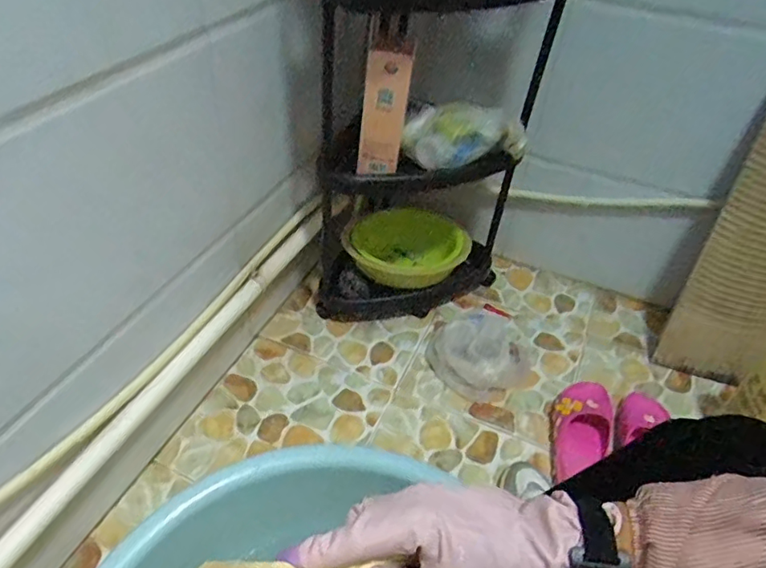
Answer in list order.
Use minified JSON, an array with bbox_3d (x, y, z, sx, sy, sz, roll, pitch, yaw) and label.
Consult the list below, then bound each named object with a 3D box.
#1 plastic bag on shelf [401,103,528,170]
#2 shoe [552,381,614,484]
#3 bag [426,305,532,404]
[{"bbox_3d":[0.135,-0.241,0.902,0.197,0.106,0.085,16,44,11],"label":"plastic bag on shelf"},{"bbox_3d":[0.340,0.249,0.949,0.099,0.062,0.204,18,44,13],"label":"shoe"},{"bbox_3d":[0.194,0.109,1.045,0.198,0.096,0.178,-27,52,-30],"label":"bag"}]

